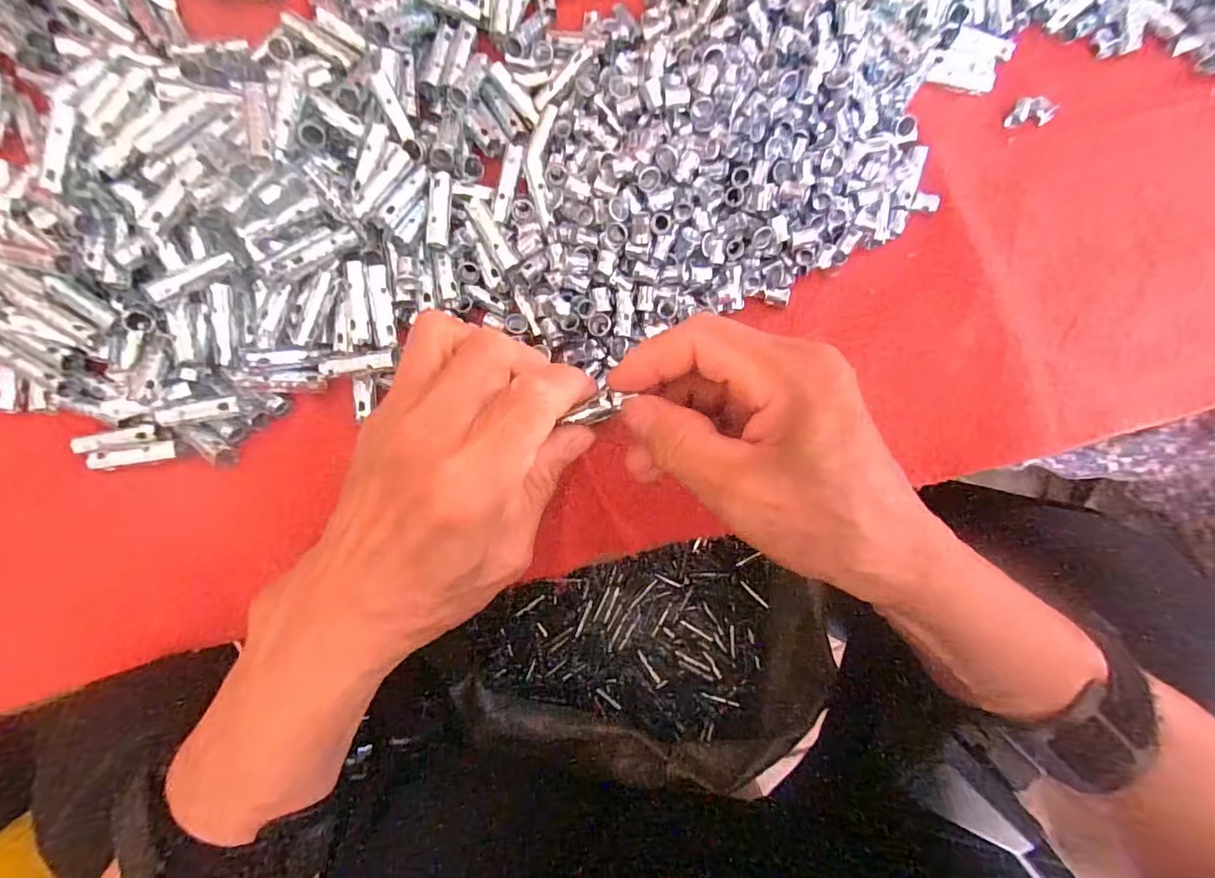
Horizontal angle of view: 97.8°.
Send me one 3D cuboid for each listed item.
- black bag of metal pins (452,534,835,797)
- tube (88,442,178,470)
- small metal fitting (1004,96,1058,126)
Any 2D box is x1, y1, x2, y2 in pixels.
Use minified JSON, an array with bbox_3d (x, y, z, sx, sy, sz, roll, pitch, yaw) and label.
[{"bbox_3d":[0.022,0.213,0.490,0.285,0.154,0.164,10,82,1],"label":"black bag of metal pins"},{"bbox_3d":[-0.227,0.008,0.252,0.037,0.005,0.008,-10,82,-2],"label":"tube"},{"bbox_3d":[0.242,-0.188,0.303,0.025,0.008,0.016,0,82,-1],"label":"small metal fitting"}]

